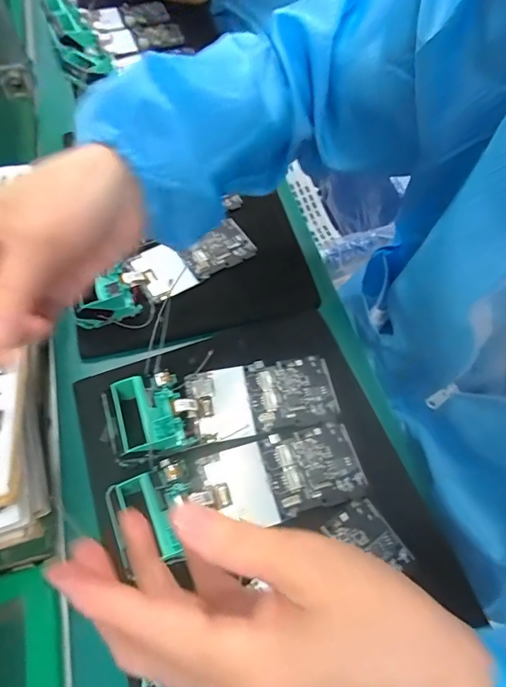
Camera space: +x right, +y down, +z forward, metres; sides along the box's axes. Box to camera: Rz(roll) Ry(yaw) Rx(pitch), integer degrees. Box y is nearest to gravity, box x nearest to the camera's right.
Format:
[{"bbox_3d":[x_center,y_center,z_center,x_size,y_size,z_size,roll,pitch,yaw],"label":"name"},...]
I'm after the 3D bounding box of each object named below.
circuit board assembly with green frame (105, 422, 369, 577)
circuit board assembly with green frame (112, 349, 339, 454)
[{"bbox_3d":[-0.009,0.110,0.343,0.198,0.027,0.062,-13,61,-9],"label":"circuit board assembly with green frame"},{"bbox_3d":[-0.020,0.044,0.377,0.185,0.030,0.069,-13,61,-9],"label":"circuit board assembly with green frame"}]

